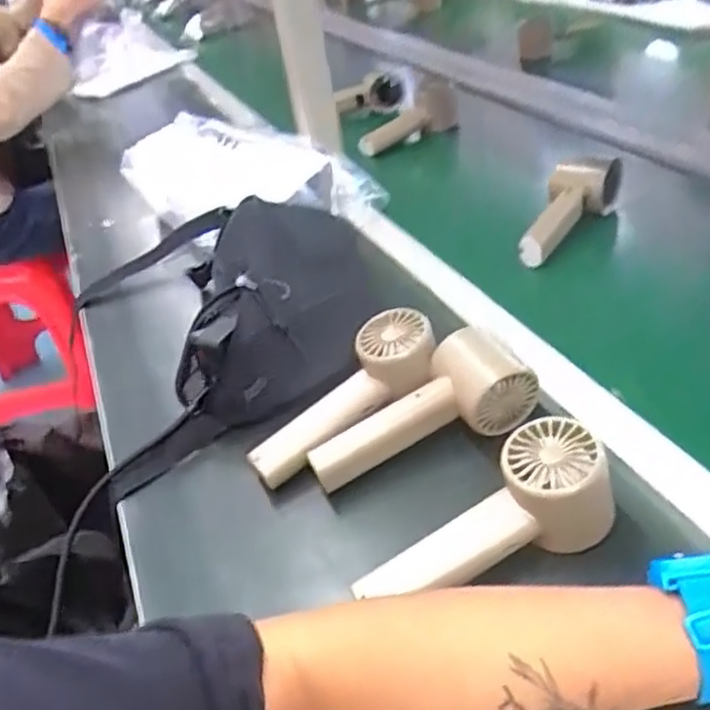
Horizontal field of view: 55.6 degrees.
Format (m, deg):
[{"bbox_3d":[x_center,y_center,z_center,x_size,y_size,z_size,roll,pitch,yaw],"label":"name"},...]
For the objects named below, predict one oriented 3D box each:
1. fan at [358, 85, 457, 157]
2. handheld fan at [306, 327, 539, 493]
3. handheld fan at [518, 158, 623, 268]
[{"bbox_3d":[0.072,-0.317,0.940,0.155,0.063,0.049,-28,42,-5],"label":"fan"},{"bbox_3d":[0.043,0.038,0.465,0.155,0.047,0.056,-26,40,-1],"label":"handheld fan"},{"bbox_3d":[0.210,-0.143,0.650,0.050,0.054,0.150,18,45,28],"label":"handheld fan"}]

